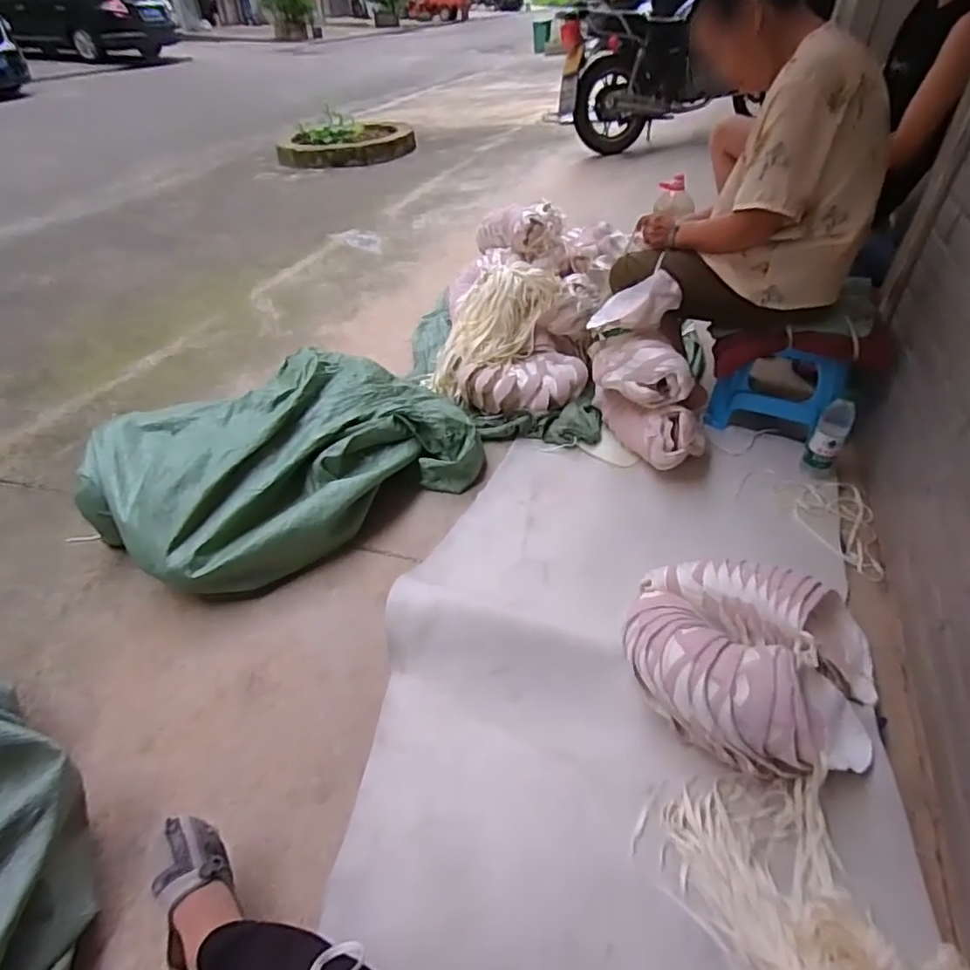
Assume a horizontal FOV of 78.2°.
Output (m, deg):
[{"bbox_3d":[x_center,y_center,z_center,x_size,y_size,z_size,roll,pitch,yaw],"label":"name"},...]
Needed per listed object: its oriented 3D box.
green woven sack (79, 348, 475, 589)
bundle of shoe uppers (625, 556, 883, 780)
[{"bbox_3d":[-0.444,-0.057,1.385,0.800,0.222,0.525,-32,50,-30],"label":"green woven sack"},{"bbox_3d":[0.420,0.277,0.932,0.384,0.177,0.323,11,43,14],"label":"bundle of shoe uppers"}]

